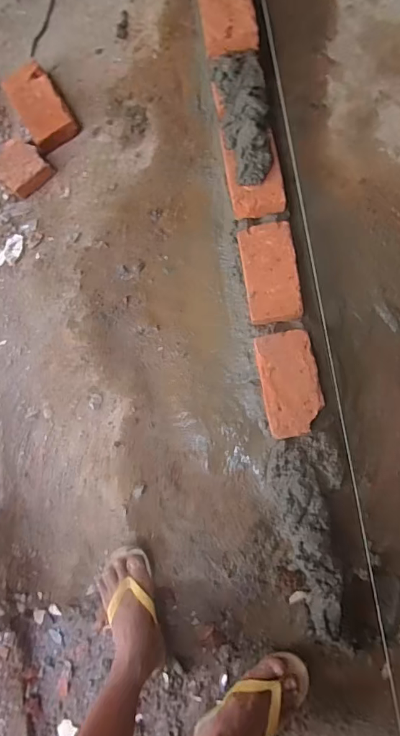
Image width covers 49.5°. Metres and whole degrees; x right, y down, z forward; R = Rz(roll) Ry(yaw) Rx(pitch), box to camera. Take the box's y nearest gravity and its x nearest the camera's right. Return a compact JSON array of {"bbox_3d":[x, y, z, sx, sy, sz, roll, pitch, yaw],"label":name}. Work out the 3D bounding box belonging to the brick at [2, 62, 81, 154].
[{"bbox_3d":[-0.370,-0.607,1.009,0.109,0.045,0.198,-31,80,1],"label":"brick"}]

